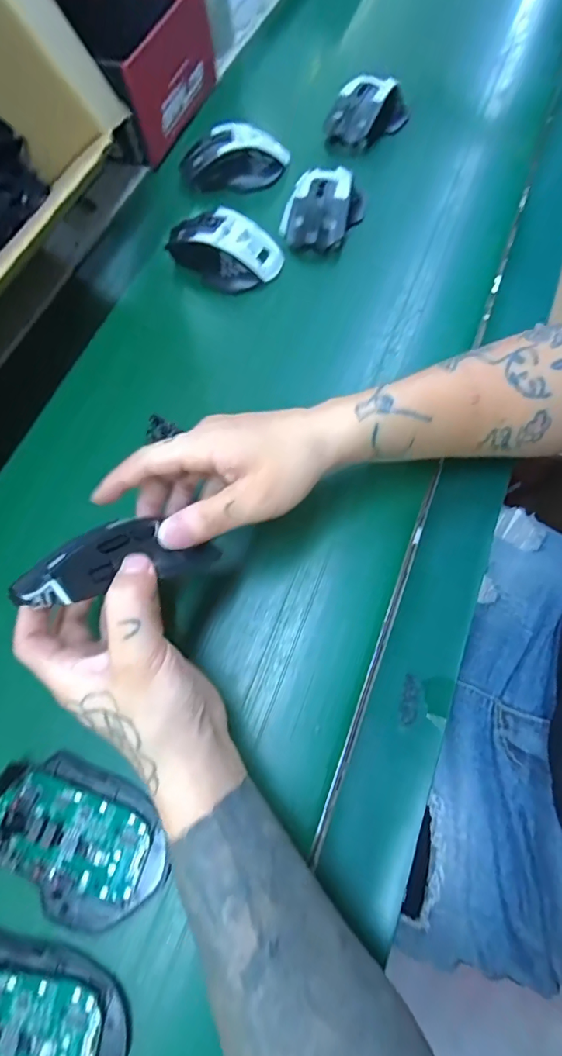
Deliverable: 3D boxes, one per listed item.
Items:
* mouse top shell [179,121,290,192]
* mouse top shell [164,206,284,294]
[{"bbox_3d":[-0.049,-0.393,0.476,0.111,0.033,0.051,-9,70,4],"label":"mouse top shell"},{"bbox_3d":[-0.056,-0.266,0.426,0.107,0.031,0.057,21,75,14],"label":"mouse top shell"}]

